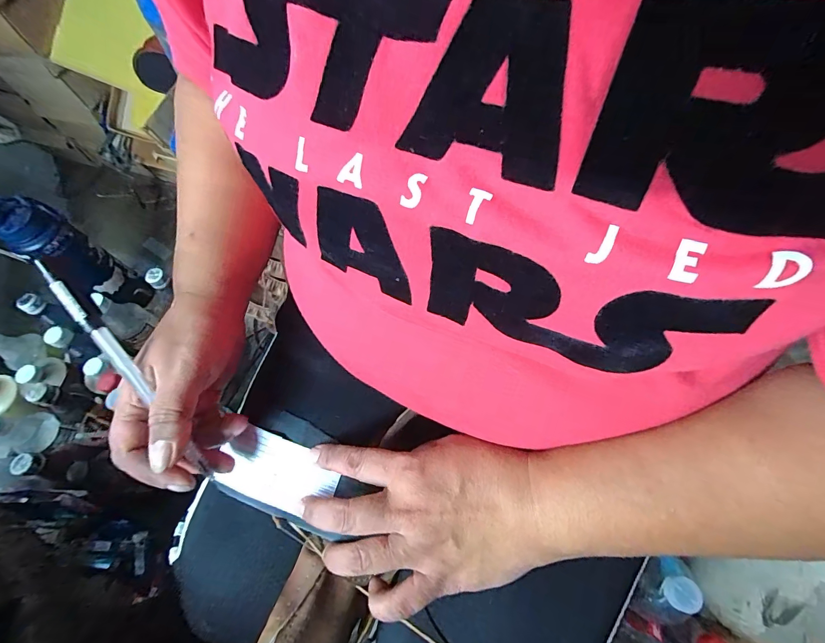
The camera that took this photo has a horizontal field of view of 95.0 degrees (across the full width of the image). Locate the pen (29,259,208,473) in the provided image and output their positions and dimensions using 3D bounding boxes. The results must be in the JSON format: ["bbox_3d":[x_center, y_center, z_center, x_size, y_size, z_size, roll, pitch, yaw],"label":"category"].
[{"bbox_3d":[-0.173,0.035,0.234,0.009,0.015,0.156,-32,104,-11],"label":"pen"}]

